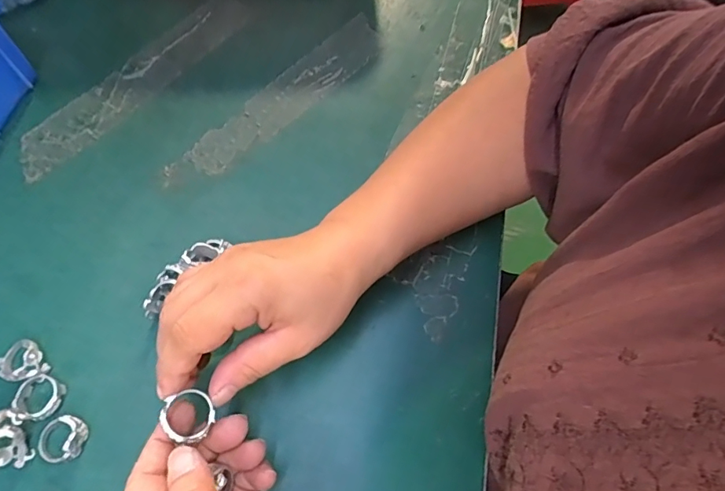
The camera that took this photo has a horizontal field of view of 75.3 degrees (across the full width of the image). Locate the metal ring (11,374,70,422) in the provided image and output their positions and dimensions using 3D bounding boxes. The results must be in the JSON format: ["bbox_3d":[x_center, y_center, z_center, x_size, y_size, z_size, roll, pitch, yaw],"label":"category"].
[{"bbox_3d":[-0.194,0.090,0.281,0.026,0.011,0.023,29,68,10],"label":"metal ring"}]

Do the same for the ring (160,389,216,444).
[{"bbox_3d":[-0.087,0.084,0.236,0.024,0.009,0.023,1,66,-2],"label":"ring"}]

